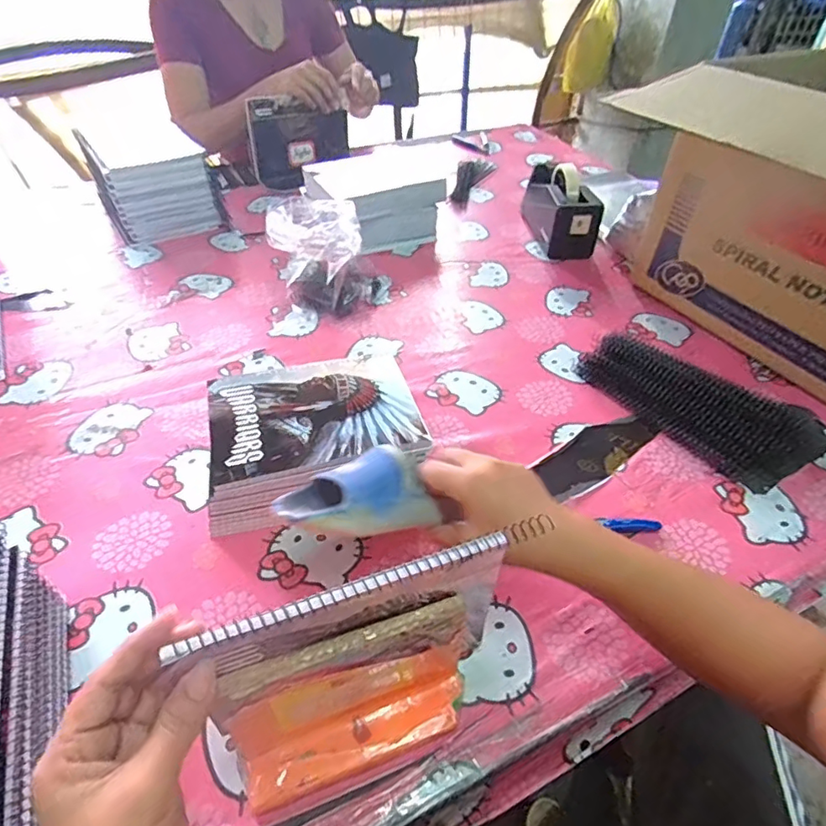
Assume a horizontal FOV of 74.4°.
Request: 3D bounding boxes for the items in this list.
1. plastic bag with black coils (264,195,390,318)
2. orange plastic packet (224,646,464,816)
[{"bbox_3d":[-0.118,-0.219,0.756,0.151,0.141,0.129,3,44,0],"label":"plastic bag with black coils"},{"bbox_3d":[-0.039,0.213,0.383,0.159,0.011,0.063,-14,64,-16],"label":"orange plastic packet"}]

